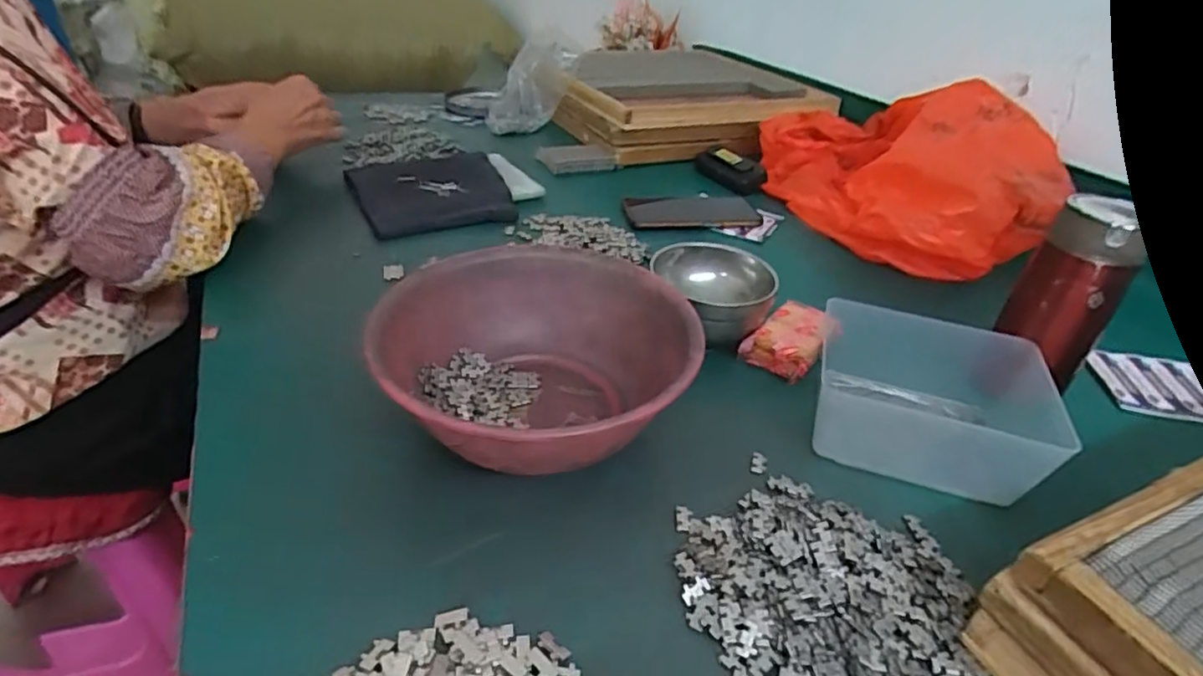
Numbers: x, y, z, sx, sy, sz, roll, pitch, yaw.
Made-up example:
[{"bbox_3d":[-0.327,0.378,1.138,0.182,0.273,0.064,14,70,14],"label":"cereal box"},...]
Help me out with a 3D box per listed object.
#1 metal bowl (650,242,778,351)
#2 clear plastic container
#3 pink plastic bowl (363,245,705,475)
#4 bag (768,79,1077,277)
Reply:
[{"bbox_3d":[0.089,-0.034,0.544,0.107,0.064,0.107,4,34,-3],"label":"metal bowl"},{"bbox_3d":[0.238,0.038,0.462,0.146,0.062,0.144,14,35,11],"label":"clear plastic container"},{"bbox_3d":[-0.039,0.018,0.432,0.203,0.077,0.206,4,34,-3],"label":"pink plastic bowl"},{"bbox_3d":[0.356,-0.234,0.778,0.216,0.158,0.413,-6,36,-17],"label":"bag"}]

